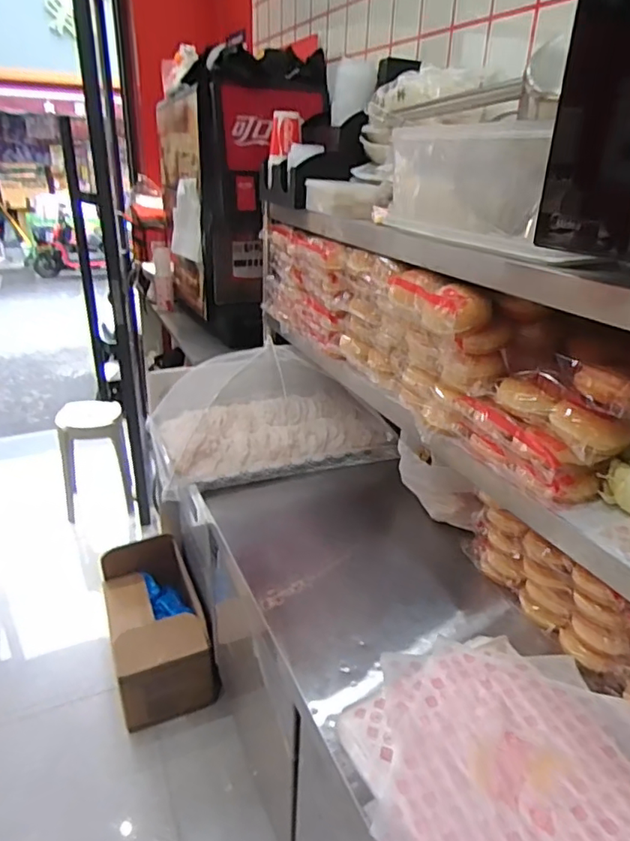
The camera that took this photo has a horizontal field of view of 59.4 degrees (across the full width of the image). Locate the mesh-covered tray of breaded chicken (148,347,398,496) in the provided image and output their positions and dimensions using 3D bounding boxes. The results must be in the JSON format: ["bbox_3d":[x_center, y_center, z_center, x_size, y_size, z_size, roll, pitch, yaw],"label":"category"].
[{"bbox_3d":[-0.105,-0.036,1.401,0.580,0.225,0.350,-7,27,-19],"label":"mesh-covered tray of breaded chicken"}]

